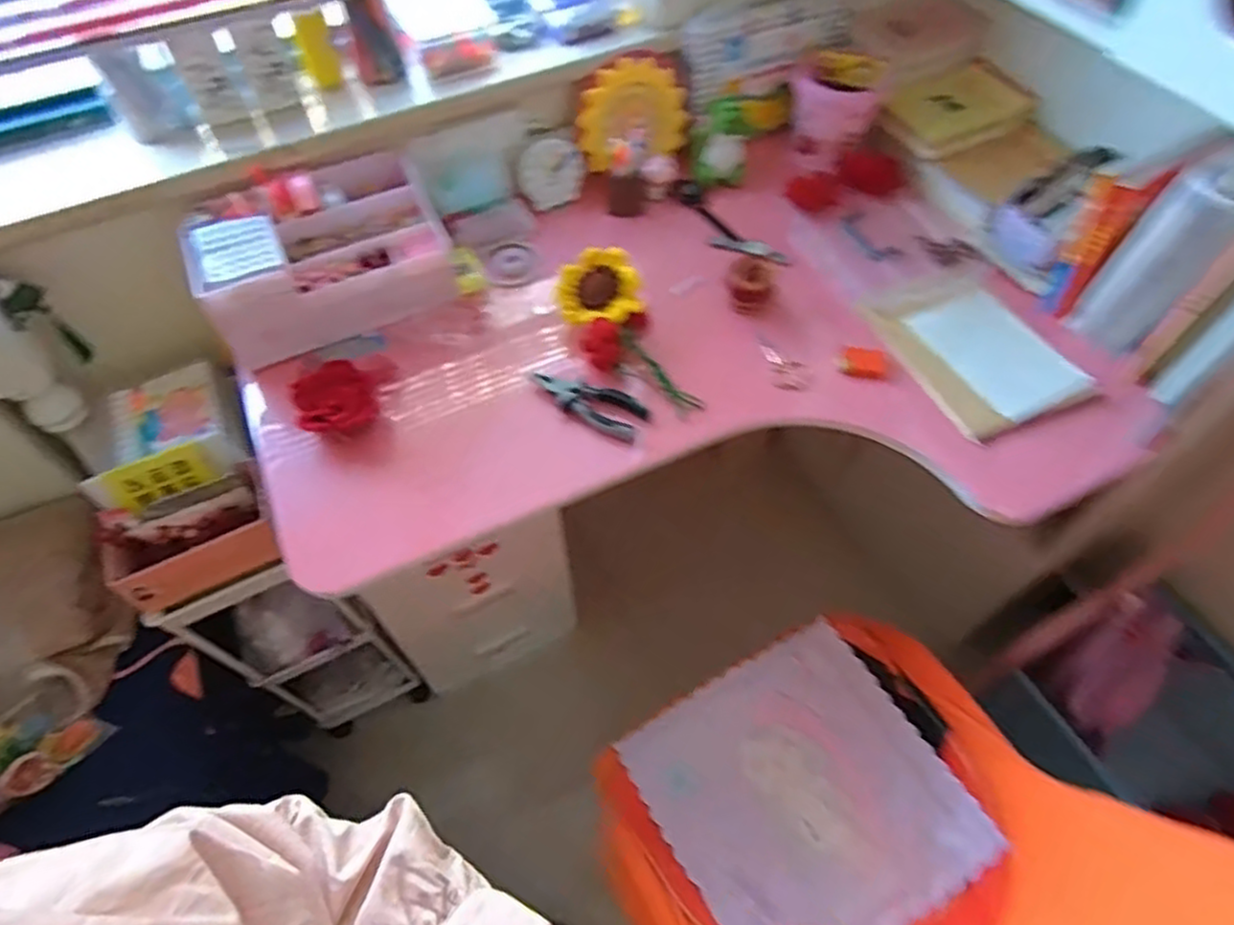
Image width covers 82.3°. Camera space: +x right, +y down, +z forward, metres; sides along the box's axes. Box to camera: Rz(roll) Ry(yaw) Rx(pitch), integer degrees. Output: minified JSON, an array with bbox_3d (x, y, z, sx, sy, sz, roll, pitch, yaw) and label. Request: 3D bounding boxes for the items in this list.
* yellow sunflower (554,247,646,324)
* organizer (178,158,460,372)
[{"bbox_3d":[-0.024,-0.221,0.895,0.103,0.028,0.102,-15,77,14],"label":"yellow sunflower"},{"bbox_3d":[-0.374,-0.267,0.914,0.292,0.139,0.179,-21,57,-13],"label":"organizer"}]

